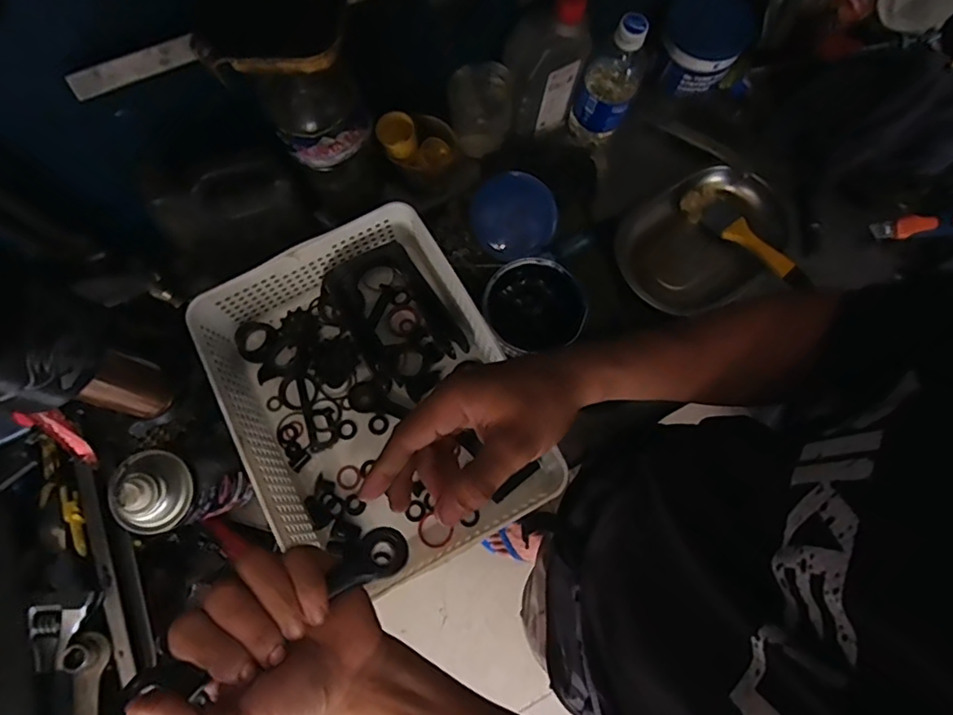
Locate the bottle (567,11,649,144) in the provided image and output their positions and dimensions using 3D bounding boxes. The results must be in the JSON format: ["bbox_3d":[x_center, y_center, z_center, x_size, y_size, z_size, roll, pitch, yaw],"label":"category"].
[{"bbox_3d":[0.149,-0.311,0.591,0.059,0.137,0.059,26,76,5],"label":"bottle"}]

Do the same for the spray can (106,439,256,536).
[{"bbox_3d":[-0.245,0.112,0.462,0.070,0.158,0.059,-23,77,-7],"label":"spray can"}]

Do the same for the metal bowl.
[{"bbox_3d":[0.273,-0.139,0.643,0.213,0.035,0.160,-29,78,-9],"label":"metal bowl"}]

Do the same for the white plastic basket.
[{"bbox_3d":[-0.098,0.041,0.532,0.245,0.082,0.326,-27,78,-8],"label":"white plastic basket"}]

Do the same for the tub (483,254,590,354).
[{"bbox_3d":[0.058,-0.044,0.569,0.103,0.078,0.093,-25,78,-8],"label":"tub"}]

